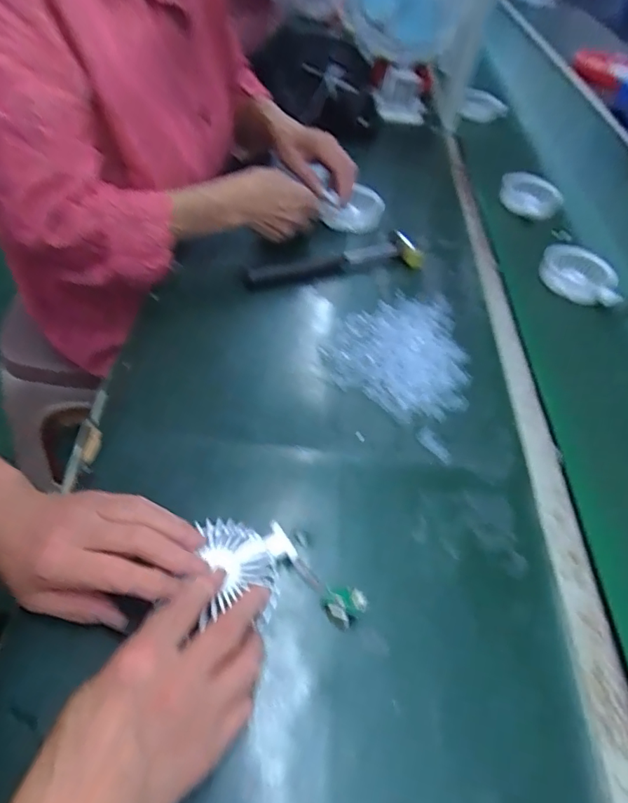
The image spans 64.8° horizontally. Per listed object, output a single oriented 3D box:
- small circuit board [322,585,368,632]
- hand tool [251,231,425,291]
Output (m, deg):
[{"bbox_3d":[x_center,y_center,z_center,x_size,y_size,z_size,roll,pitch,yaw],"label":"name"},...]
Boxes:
[{"bbox_3d":[0.021,0.148,0.361,0.030,0.022,0.023,32,53,20],"label":"small circuit board"},{"bbox_3d":[0.029,-0.184,0.646,0.239,0.029,0.044,-12,52,-17],"label":"hand tool"}]

